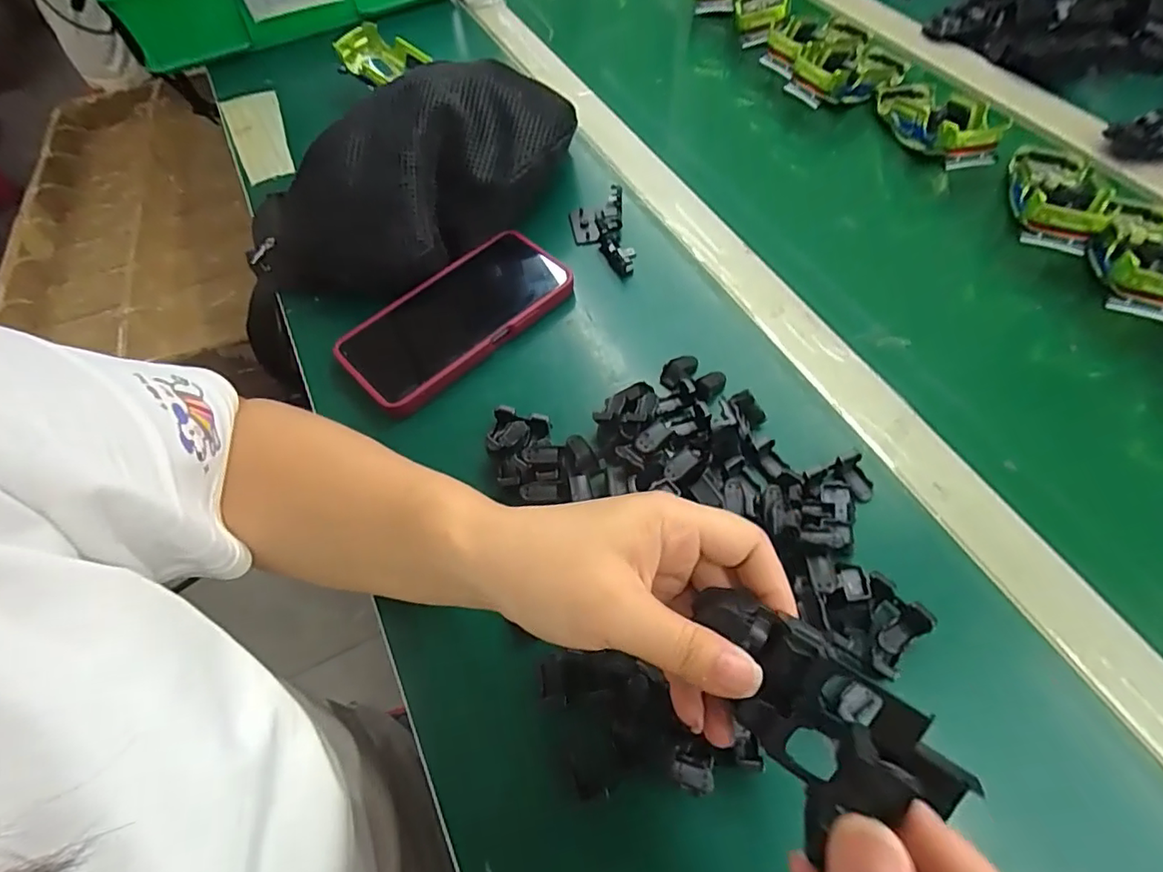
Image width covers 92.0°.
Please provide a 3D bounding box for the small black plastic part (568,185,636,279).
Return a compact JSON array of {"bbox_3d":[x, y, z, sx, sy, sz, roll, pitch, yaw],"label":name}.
[{"bbox_3d":[0.016,-0.163,0.449,0.045,0.014,0.091,-9,59,-1],"label":"small black plastic part"}]

